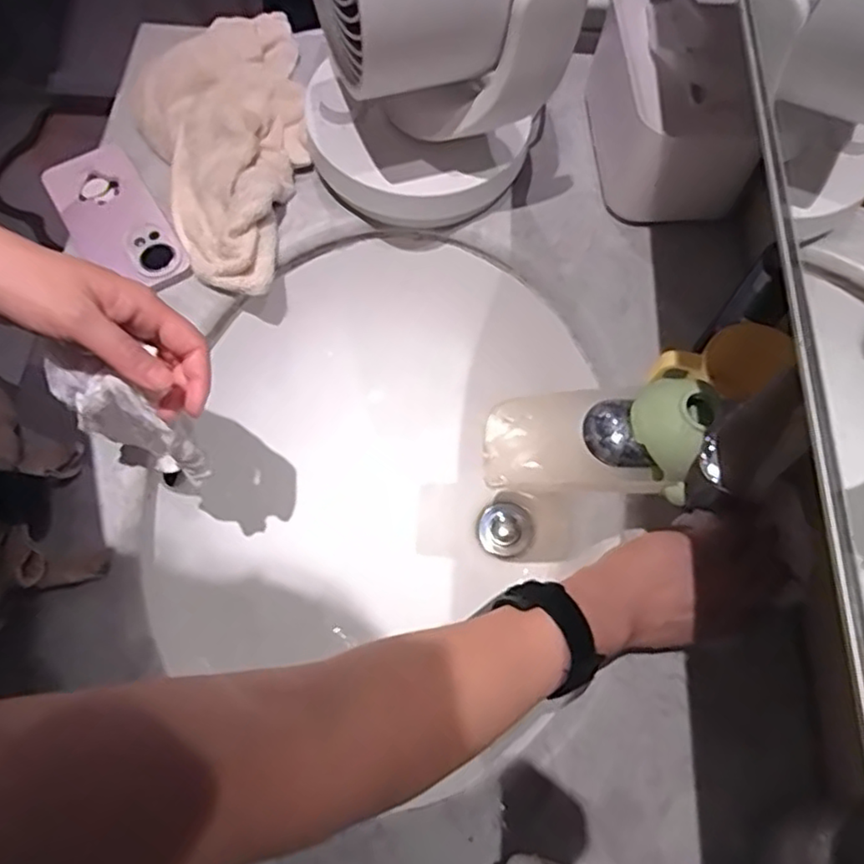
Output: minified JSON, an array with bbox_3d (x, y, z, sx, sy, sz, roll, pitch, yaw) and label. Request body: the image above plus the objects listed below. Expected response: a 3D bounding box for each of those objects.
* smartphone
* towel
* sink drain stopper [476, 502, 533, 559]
[{"bbox_3d":[-0.279,-0.187,0.572,0.075,0.012,0.163,-30,71,-13],"label":"smartphone"},{"bbox_3d":[-0.195,-0.280,0.598,0.154,0.051,0.328,-8,67,-4],"label":"towel"},{"bbox_3d":[0.072,0.097,0.647,0.054,0.011,0.054,0,67,-1],"label":"sink drain stopper"}]

